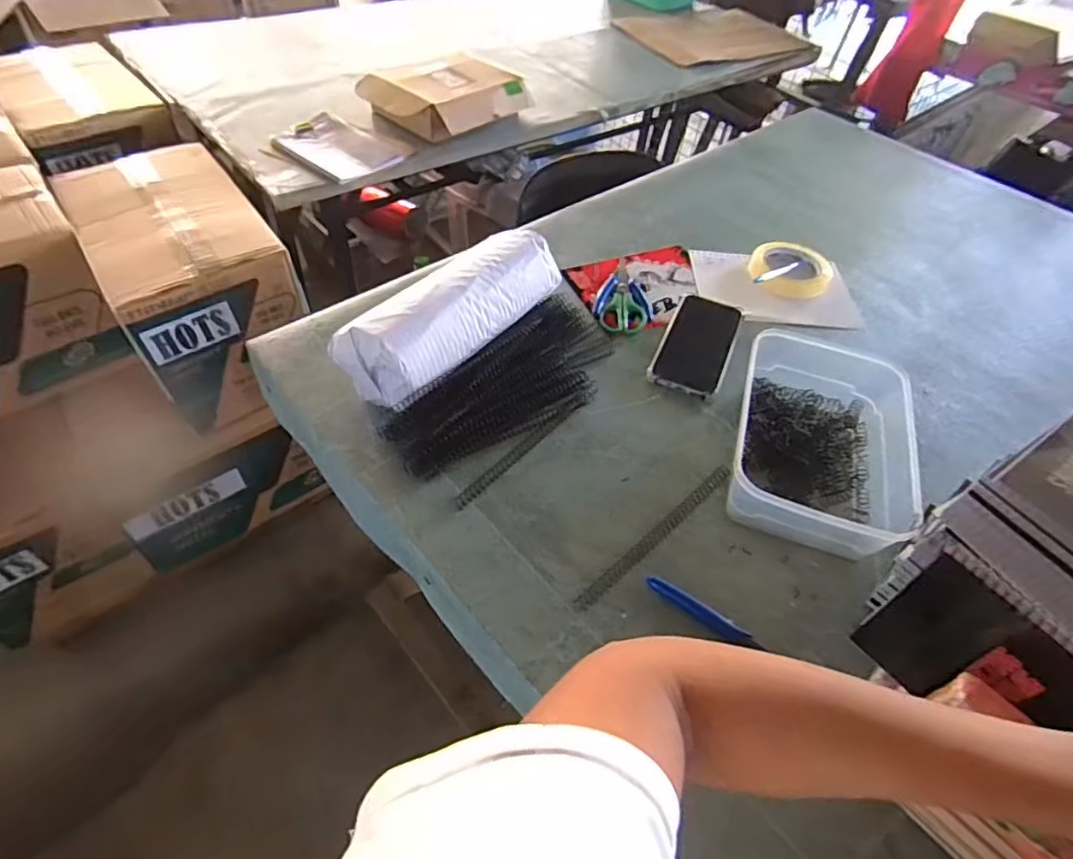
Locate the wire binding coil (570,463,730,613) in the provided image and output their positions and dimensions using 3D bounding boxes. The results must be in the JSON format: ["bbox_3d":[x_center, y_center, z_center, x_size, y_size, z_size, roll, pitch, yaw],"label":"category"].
[{"bbox_3d":[0.109,0.093,0.532,0.204,0.008,0.015,-34,62,-29],"label":"wire binding coil"}]

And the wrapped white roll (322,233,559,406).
[{"bbox_3d":[-0.079,-0.127,0.612,0.092,0.071,0.257,38,57,23],"label":"wrapped white roll"}]

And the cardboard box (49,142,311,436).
[{"bbox_3d":[-0.631,-0.273,1.078,0.263,0.289,0.451,-30,59,-26],"label":"cardboard box"}]

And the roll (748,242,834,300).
[{"bbox_3d":[0.345,-0.218,0.795,0.107,0.035,0.102,3,51,-3],"label":"roll"}]

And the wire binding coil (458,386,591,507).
[{"bbox_3d":[-0.008,0.013,0.584,0.015,0.008,0.191,37,57,23],"label":"wire binding coil"}]

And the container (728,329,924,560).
[{"bbox_3d":[0.274,0.002,0.577,0.156,0.059,0.226,18,52,8],"label":"container"}]

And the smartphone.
[{"bbox_3d":[0.194,-0.109,0.693,0.080,0.013,0.181,23,52,12],"label":"smartphone"}]

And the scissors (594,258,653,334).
[{"bbox_3d":[0.108,-0.171,0.748,0.068,0.009,0.133,4,51,-2],"label":"scissors"}]

